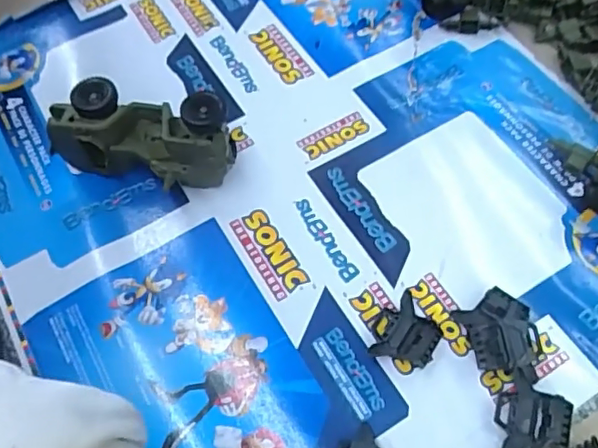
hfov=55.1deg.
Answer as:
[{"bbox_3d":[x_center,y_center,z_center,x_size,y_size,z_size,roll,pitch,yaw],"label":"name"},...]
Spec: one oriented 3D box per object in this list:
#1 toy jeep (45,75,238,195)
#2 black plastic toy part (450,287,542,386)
[{"bbox_3d":[-0.153,-0.086,0.581,0.175,0.083,0.077,12,63,10],"label":"toy jeep"},{"bbox_3d":[0.175,0.098,0.493,0.059,0.028,0.079,-16,62,-6],"label":"black plastic toy part"}]

